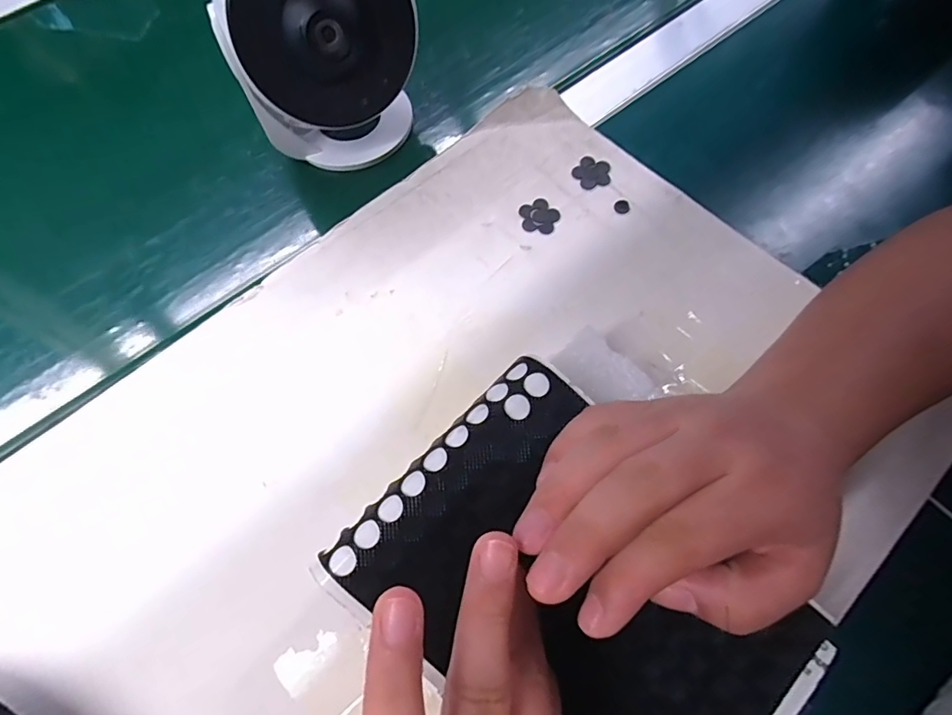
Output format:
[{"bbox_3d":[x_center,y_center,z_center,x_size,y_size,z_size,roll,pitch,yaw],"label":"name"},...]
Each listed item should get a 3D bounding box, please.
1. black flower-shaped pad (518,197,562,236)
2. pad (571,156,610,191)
[{"bbox_3d":[0.042,-0.095,0.331,0.026,0.004,0.027,12,68,7],"label":"black flower-shaped pad"},{"bbox_3d":[0.080,-0.127,0.343,0.025,0.004,0.027,11,68,6],"label":"pad"}]

